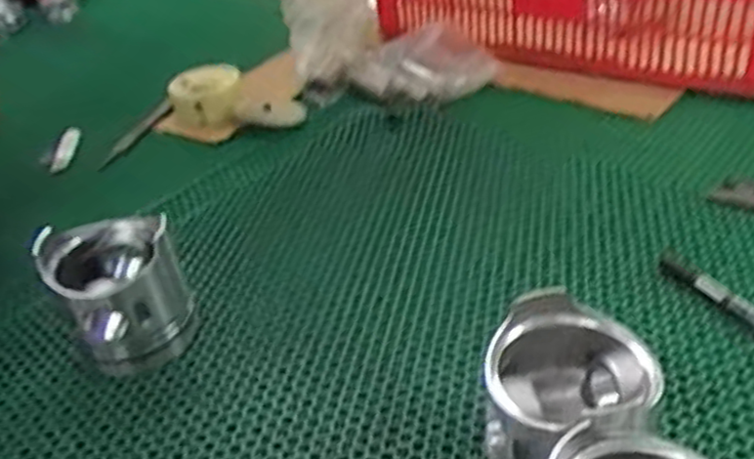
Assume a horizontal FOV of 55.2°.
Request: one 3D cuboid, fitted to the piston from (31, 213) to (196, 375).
[{"bbox_3d":[-0.213,0.047,0.597,0.091,0.105,0.097,-5,36,4],"label":"piston"}]

